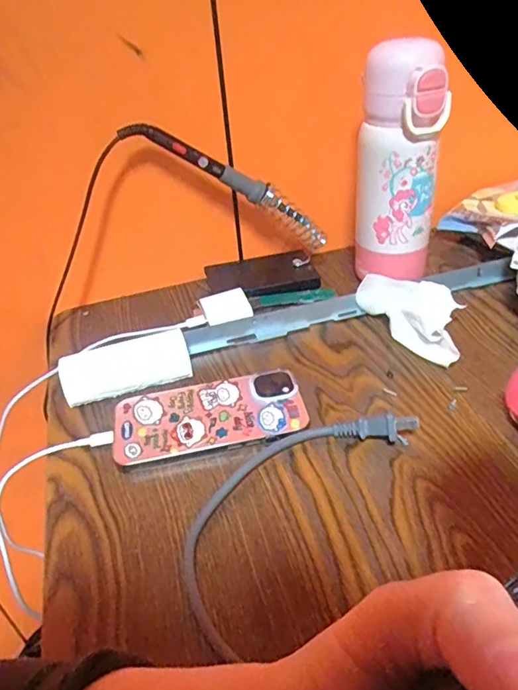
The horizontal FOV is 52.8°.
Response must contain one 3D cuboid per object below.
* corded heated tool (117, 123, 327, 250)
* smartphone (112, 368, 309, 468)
[{"bbox_3d":[-0.019,-0.147,0.486,0.228,0.028,0.039,22,20,-36],"label":"corded heated tool"},{"bbox_3d":[-0.038,0.056,0.402,0.143,0.016,0.068,-11,37,-7],"label":"smartphone"}]

